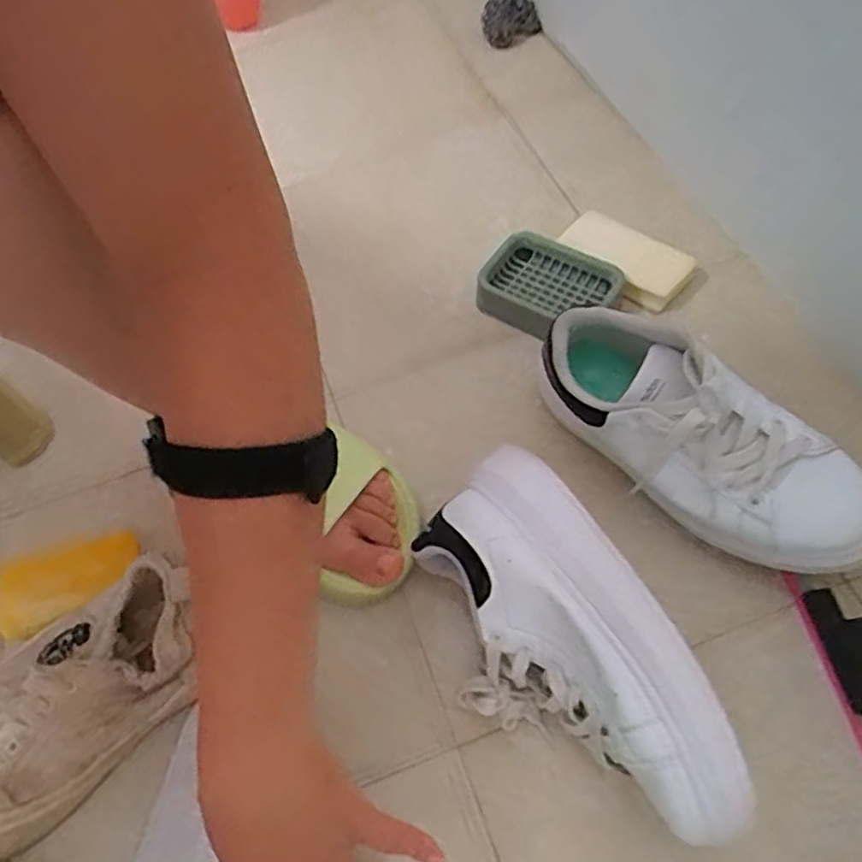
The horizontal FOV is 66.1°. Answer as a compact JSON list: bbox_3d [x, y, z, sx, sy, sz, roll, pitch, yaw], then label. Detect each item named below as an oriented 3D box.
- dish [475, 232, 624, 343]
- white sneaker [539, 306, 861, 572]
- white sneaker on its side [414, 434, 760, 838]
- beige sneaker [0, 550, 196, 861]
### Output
[{"bbox_3d":[0.102,-0.135,0.625,0.116,0.036,0.095,35,67,22],"label":"dish"},{"bbox_3d":[0.186,0.009,0.484,0.256,0.115,0.087,36,68,24],"label":"white sneaker"},{"bbox_3d":[0.077,0.137,0.425,0.108,0.111,0.246,-22,60,-9],"label":"white sneaker on its side"},{"bbox_3d":[-0.243,0.184,0.443,0.205,0.080,0.104,-39,62,-18],"label":"beige sneaker"}]

